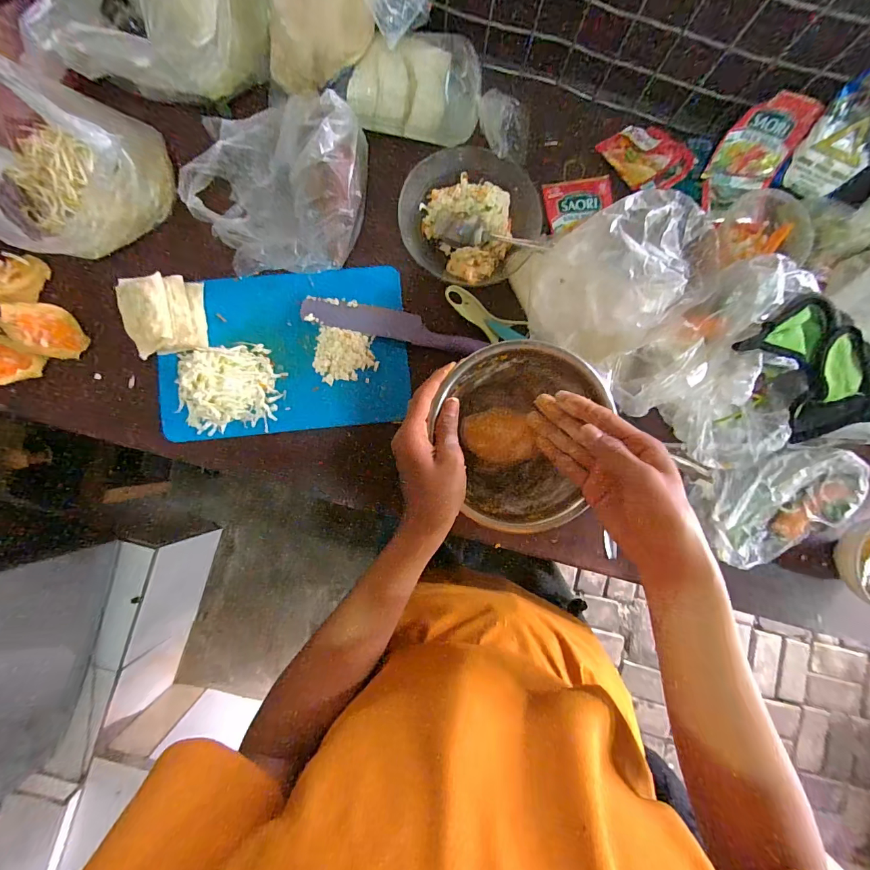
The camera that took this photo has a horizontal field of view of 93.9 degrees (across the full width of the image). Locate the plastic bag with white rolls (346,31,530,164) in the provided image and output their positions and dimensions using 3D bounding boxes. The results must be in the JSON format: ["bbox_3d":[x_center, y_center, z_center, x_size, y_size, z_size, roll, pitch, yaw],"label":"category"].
[{"bbox_3d":[0.011,-0.394,0.471,0.209,0.064,0.077,11,86,-2],"label":"plastic bag with white rolls"}]

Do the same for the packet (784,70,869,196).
[{"bbox_3d":[0.476,-0.339,0.458,0.083,0.124,0.011,19,61,11],"label":"packet"}]

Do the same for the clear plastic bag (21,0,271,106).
[{"bbox_3d":[-0.268,-0.421,0.416,0.144,0.136,0.198,11,86,-2],"label":"clear plastic bag"}]

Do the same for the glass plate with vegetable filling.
[{"bbox_3d":[0.044,-0.257,0.480,0.157,0.046,0.149,0,87,-3],"label":"glass plate with vegetable filling"}]

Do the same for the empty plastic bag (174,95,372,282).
[{"bbox_3d":[-0.172,-0.273,0.450,0.204,0.070,0.169,-12,87,-3],"label":"empty plastic bag"}]

